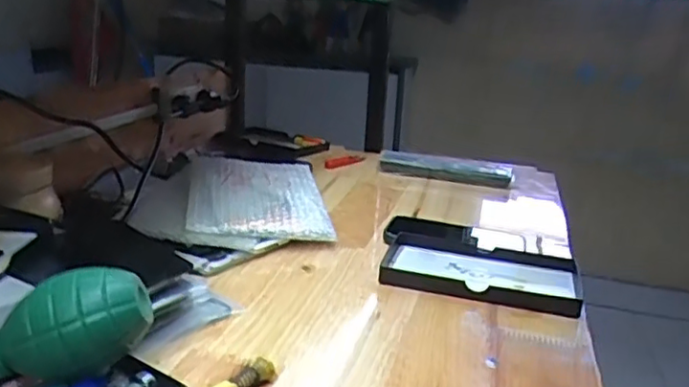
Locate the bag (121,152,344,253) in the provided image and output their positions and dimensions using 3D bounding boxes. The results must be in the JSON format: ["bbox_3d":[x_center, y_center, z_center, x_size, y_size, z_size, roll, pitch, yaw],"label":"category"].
[{"bbox_3d":[-0.124,0.008,0.712,0.201,0.038,0.252,1,17,-13],"label":"bag"}]

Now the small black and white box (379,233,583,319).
[{"bbox_3d":[0.128,0.073,0.598,0.178,0.020,0.119,9,17,11],"label":"small black and white box"}]

